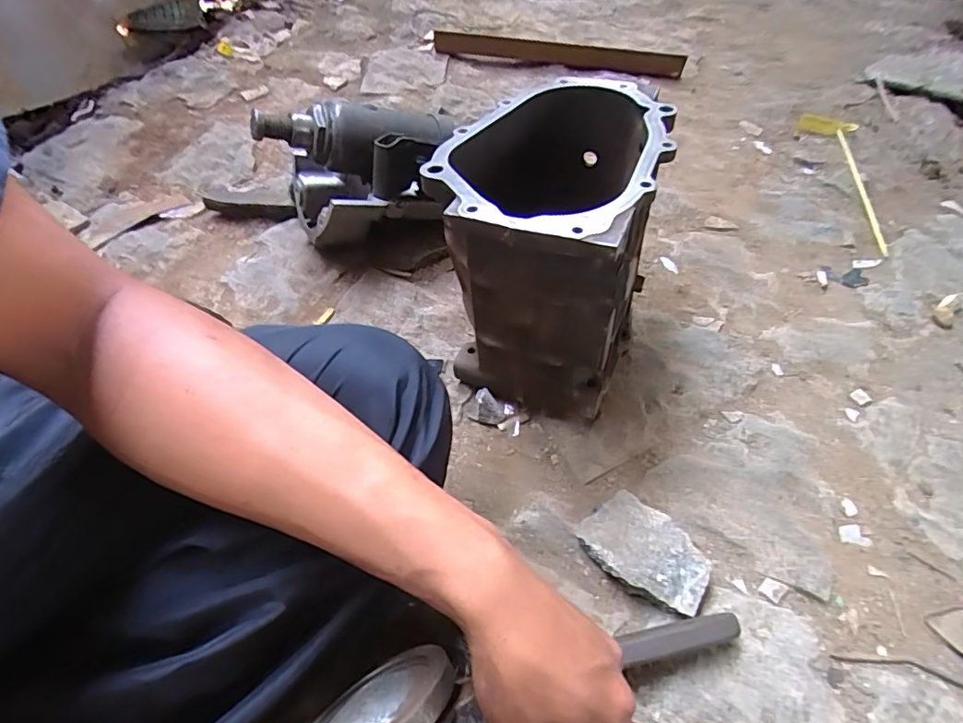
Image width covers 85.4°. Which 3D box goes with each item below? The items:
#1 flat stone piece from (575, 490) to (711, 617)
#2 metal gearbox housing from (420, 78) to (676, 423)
[{"bbox_3d":[0.143,0.172,0.463,0.071,0.032,0.108,-37,61,-23],"label":"flat stone piece"},{"bbox_3d":[0.069,-0.120,0.532,0.194,0.238,0.258,17,57,11],"label":"metal gearbox housing"}]

